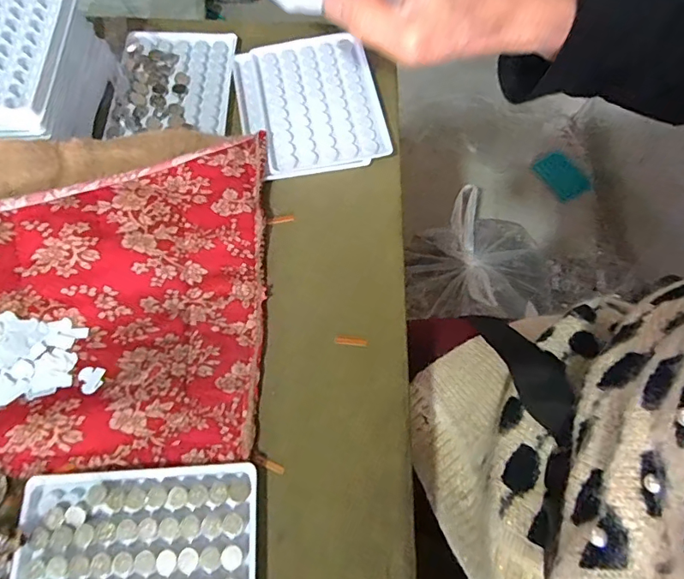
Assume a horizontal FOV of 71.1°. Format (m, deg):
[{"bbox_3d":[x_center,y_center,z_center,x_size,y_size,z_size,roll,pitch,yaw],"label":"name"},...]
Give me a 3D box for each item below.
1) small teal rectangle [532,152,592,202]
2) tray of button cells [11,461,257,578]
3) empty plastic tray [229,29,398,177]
[{"bbox_3d":[0.569,-0.293,1.237,0.139,0.082,0.006,45,31,-4],"label":"small teal rectangle"},{"bbox_3d":[-0.113,0.150,0.265,0.128,0.015,0.094,-2,68,-2],"label":"tray of button cells"},{"bbox_3d":[-0.026,-0.151,0.388,0.108,0.010,0.132,-10,69,-5],"label":"empty plastic tray"}]

